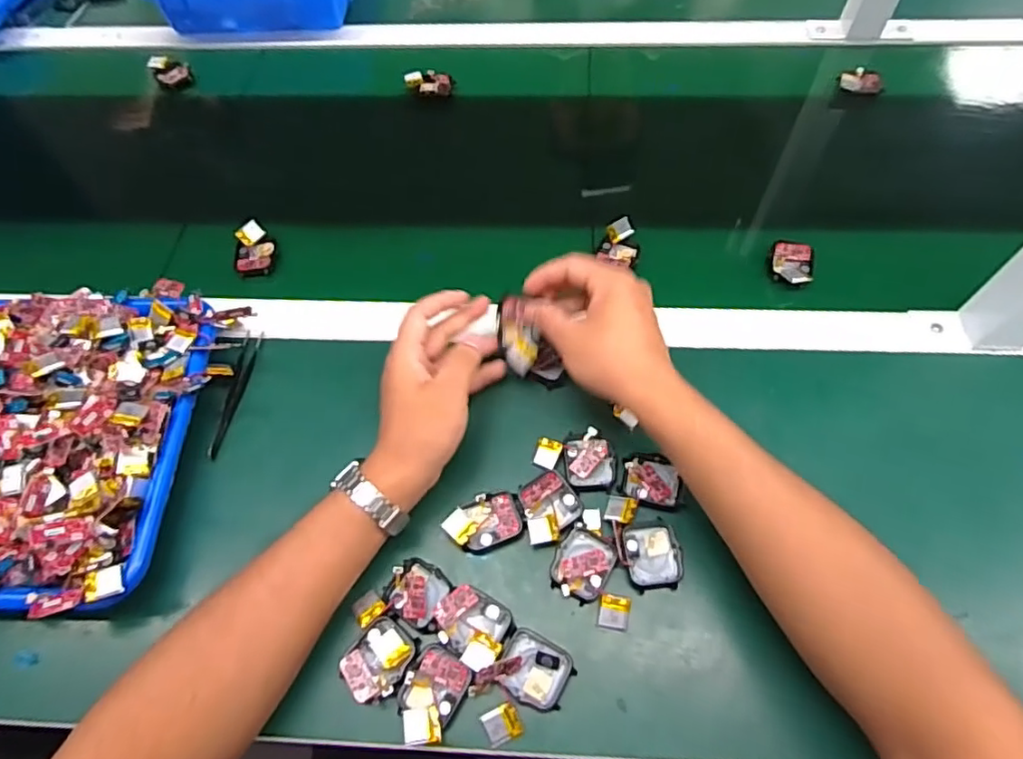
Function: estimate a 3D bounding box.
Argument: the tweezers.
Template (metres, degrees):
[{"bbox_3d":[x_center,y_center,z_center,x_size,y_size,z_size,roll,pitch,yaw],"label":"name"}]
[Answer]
[{"bbox_3d":[-0.230,0.010,0.497,0.016,0.009,0.119,1,61,3],"label":"tweezers"}]

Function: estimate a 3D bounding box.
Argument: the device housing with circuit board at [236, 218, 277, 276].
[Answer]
[{"bbox_3d":[-0.246,-0.126,0.568,0.035,0.018,0.059,-9,61,-2],"label":"device housing with circuit board"}]

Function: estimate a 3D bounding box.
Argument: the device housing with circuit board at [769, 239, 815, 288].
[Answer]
[{"bbox_3d":[0.256,-0.105,0.538,0.038,0.011,0.057,13,62,10],"label":"device housing with circuit board"}]

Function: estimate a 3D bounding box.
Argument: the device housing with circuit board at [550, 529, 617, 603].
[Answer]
[{"bbox_3d":[0.050,0.129,0.413,0.039,0.012,0.046,18,63,12],"label":"device housing with circuit board"}]

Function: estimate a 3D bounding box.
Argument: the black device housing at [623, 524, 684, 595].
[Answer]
[{"bbox_3d":[0.099,0.124,0.416,0.039,0.008,0.045,-5,61,0],"label":"black device housing"}]

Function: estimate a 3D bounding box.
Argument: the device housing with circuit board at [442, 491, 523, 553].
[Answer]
[{"bbox_3d":[-0.020,0.103,0.429,0.053,0.016,0.035,-24,63,-10],"label":"device housing with circuit board"}]

